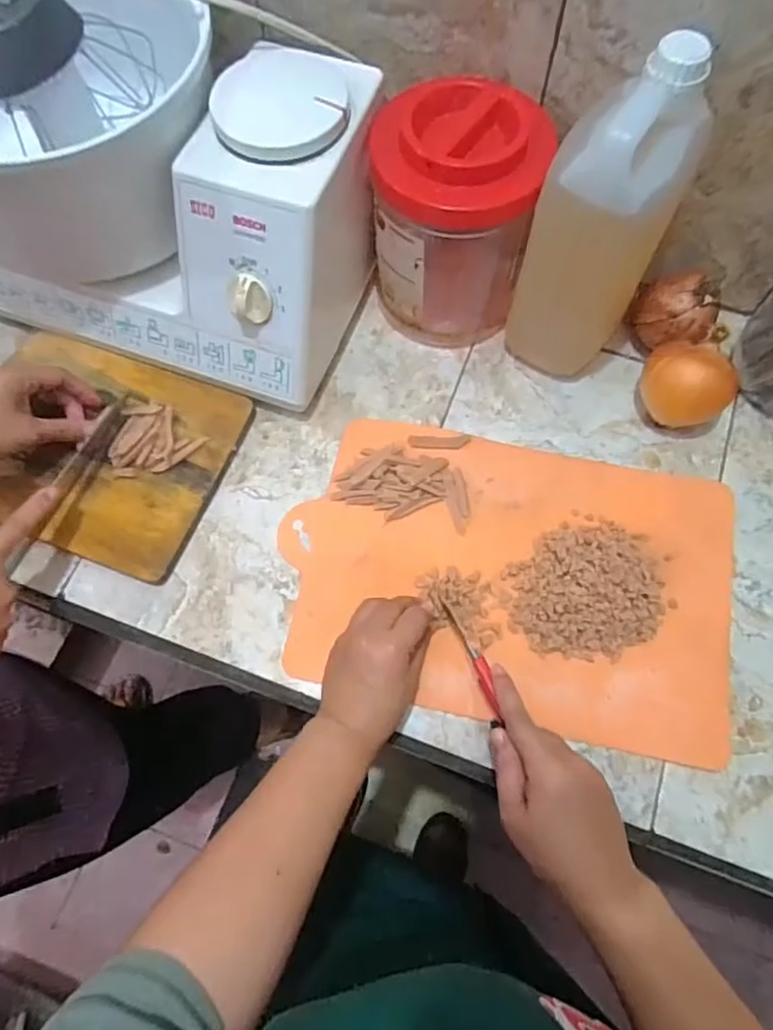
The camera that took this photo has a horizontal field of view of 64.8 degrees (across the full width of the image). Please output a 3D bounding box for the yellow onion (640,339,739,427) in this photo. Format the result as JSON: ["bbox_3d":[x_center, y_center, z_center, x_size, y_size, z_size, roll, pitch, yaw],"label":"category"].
[{"bbox_3d":[0.260,-0.112,0.537,0.059,0.064,0.073,-41,75,-14],"label":"yellow onion"}]

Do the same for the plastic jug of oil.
[{"bbox_3d":[0.173,-0.224,0.492,0.090,0.234,0.112,30,72,10],"label":"plastic jug of oil"}]

